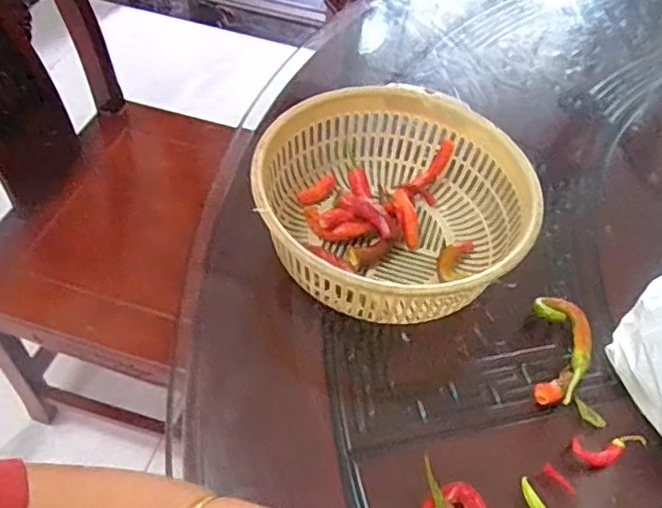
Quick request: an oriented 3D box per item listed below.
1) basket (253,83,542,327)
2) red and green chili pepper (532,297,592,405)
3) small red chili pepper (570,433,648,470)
[{"bbox_3d":[0.044,-0.032,0.447,0.185,0.079,0.189,3,51,-3],"label":"basket"},{"bbox_3d":[0.156,0.068,0.416,0.038,0.024,0.078,10,51,3],"label":"red and green chili pepper"},{"bbox_3d":[0.169,0.118,0.373,0.040,0.009,0.018,-21,51,14],"label":"small red chili pepper"}]

